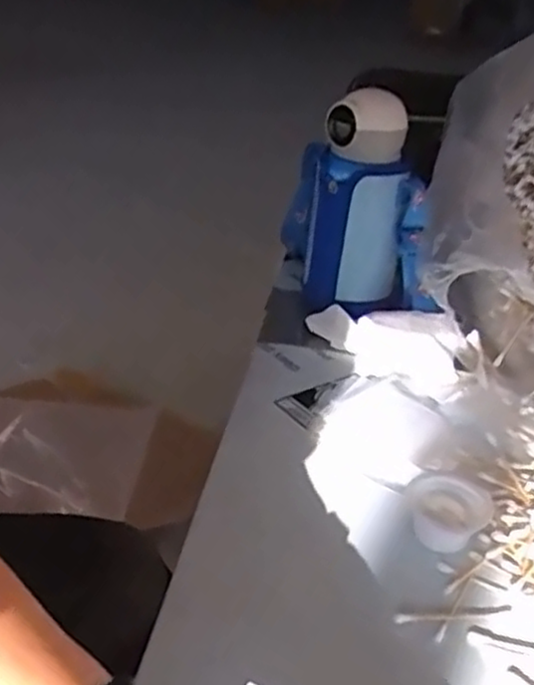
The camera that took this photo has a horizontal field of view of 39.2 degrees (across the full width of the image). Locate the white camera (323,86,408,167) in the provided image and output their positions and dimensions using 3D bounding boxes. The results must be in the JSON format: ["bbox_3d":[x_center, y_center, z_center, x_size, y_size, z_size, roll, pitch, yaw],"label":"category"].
[{"bbox_3d":[0.093,-0.206,0.699,0.075,0.057,0.066,7,30,4],"label":"white camera"}]

